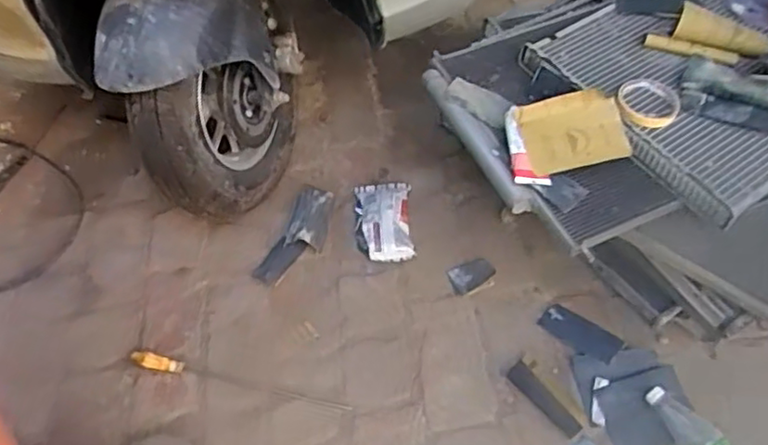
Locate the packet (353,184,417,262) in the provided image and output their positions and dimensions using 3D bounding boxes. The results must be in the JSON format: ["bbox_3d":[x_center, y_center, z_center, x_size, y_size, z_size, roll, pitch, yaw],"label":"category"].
[{"bbox_3d":[-0.001,-0.005,1.269,0.108,0.038,0.187,-4,53,0],"label":"packet"}]

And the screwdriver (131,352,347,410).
[{"bbox_3d":[-0.245,0.267,1.108,0.382,0.022,0.025,11,54,11],"label":"screwdriver"}]

